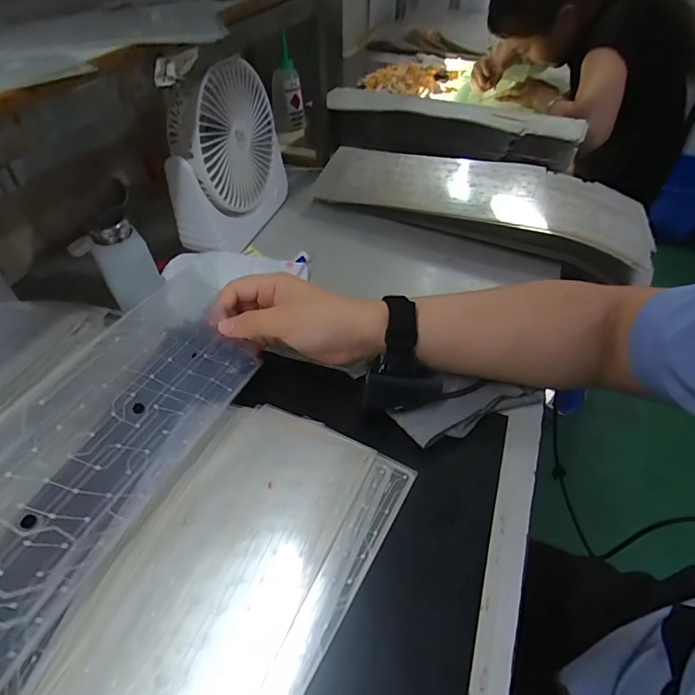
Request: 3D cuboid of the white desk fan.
[{"bbox_3d":[-0.145,-0.235,0.538,0.078,0.177,0.183,10,48,7],"label":"white desk fan"}]

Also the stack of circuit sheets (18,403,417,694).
[{"bbox_3d":[-0.106,0.208,0.254,0.165,0.009,0.405,17,50,15],"label":"stack of circuit sheets"}]

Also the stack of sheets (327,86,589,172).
[{"bbox_3d":[0.157,-0.363,0.723,0.423,0.062,0.145,10,47,11],"label":"stack of sheets"}]

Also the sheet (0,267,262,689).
[{"bbox_3d":[-0.200,0.109,0.263,0.110,0.026,0.411,50,50,-22],"label":"sheet"}]

